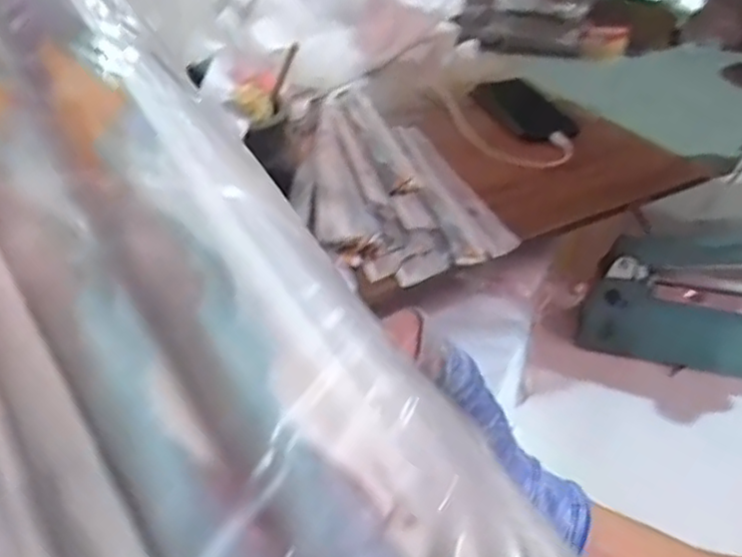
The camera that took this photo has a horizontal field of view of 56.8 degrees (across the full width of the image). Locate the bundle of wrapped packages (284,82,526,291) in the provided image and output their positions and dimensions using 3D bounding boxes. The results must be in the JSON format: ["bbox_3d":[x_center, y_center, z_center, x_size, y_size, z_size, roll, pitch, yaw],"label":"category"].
[{"bbox_3d":[-0.005,-0.122,0.747,0.202,0.029,0.387,-10,38,-11],"label":"bundle of wrapped packages"}]

